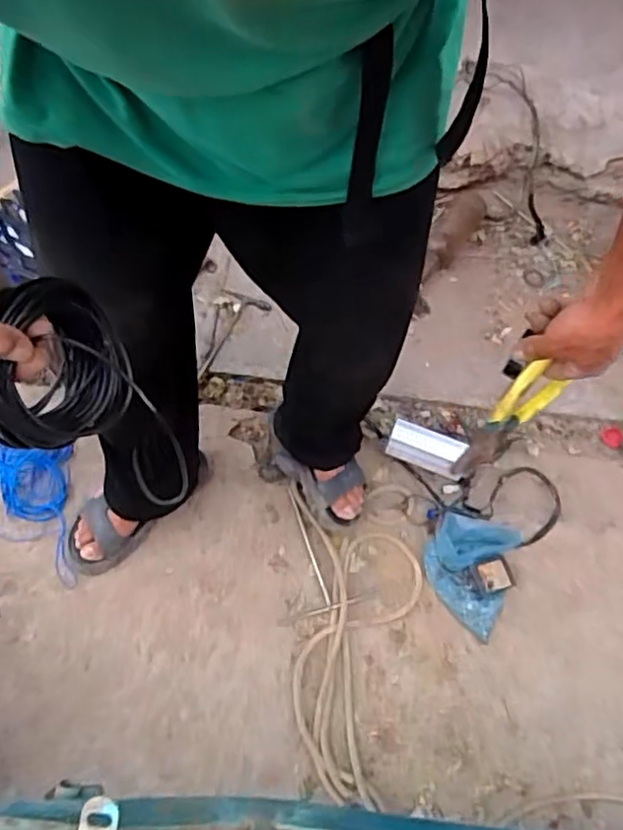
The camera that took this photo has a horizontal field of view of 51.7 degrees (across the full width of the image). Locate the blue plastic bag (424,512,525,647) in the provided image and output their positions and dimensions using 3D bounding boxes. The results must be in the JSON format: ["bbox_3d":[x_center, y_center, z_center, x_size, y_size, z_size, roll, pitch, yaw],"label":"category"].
[{"bbox_3d":[0.273,0.263,1.124,0.151,0.058,0.197,24,63,9],"label":"blue plastic bag"}]

